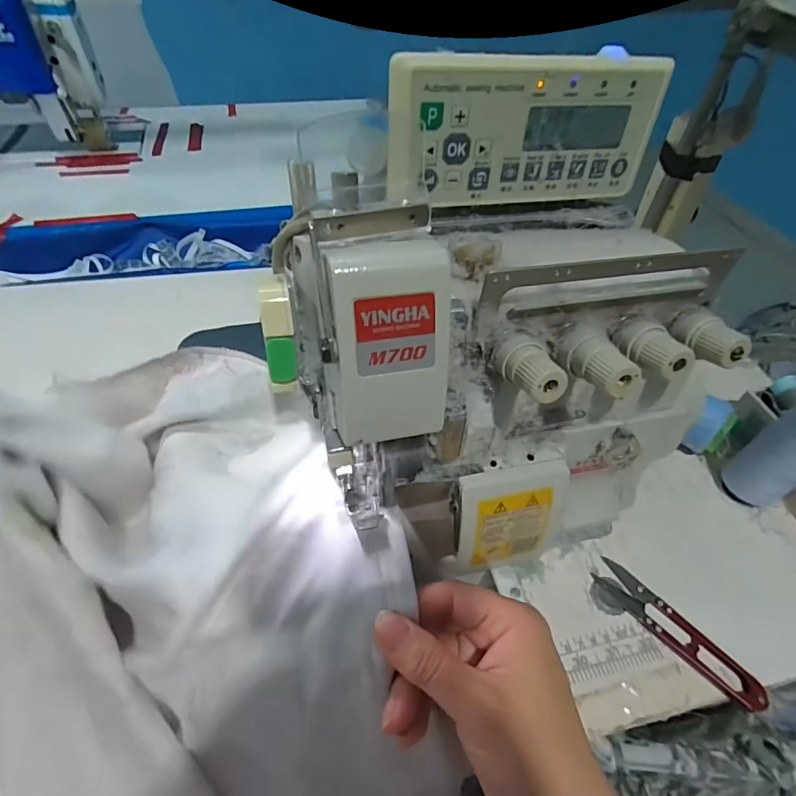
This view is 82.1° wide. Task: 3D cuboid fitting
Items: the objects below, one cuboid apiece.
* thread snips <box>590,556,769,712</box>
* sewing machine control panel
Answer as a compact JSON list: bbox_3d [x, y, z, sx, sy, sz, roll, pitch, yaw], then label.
[{"bbox_3d":[0.194,0.163,0.320,0.026,0.008,0.117,-35,60,-28],"label":"thread snips"},{"bbox_3d":[0.069,-0.139,0.241,0.149,0.068,0.019,-8,51,-9],"label":"sewing machine control panel"}]

